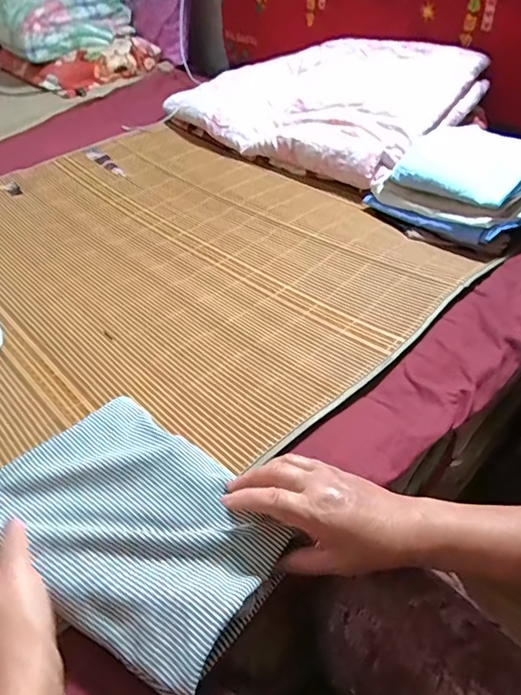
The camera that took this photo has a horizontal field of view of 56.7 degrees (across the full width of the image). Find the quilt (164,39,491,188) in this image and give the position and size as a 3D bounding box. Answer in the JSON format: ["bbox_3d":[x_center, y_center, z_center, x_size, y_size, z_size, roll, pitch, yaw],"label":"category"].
[{"bbox_3d":[0.118,-0.600,1.156,0.688,0.190,0.347,30,51,30],"label":"quilt"}]

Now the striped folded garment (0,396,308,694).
[{"bbox_3d":[-0.113,0.155,0.437,0.258,0.032,0.168,26,50,27],"label":"striped folded garment"}]

